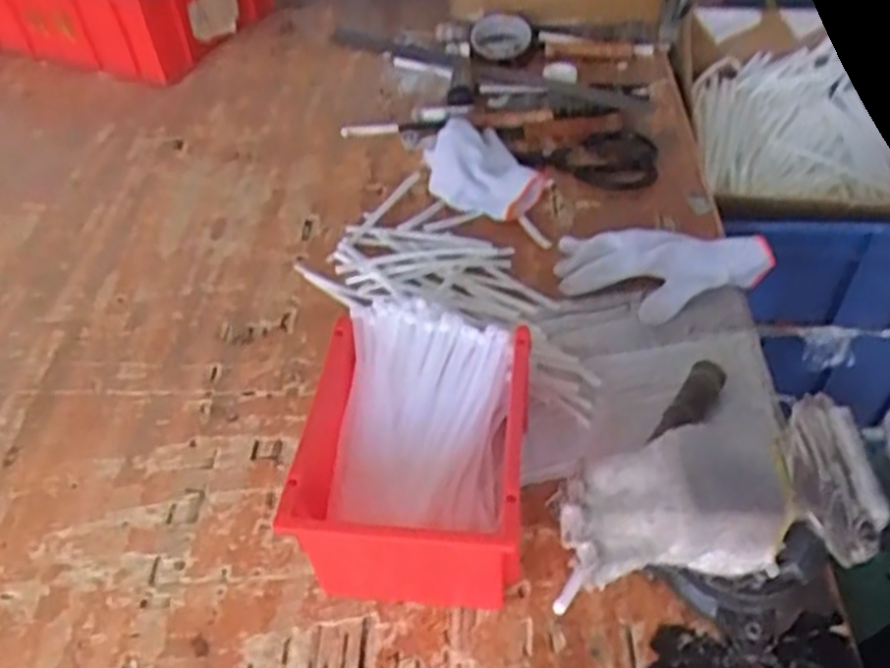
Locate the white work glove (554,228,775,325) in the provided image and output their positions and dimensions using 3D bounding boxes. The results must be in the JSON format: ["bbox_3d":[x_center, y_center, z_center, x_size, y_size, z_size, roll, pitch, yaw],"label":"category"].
[{"bbox_3d":[0.215,-0.058,0.778,0.202,0.022,0.103,6,68,14],"label":"white work glove"}]

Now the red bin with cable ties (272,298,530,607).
[{"bbox_3d":[-0.016,0.088,0.583,0.147,0.114,0.198,3,48,7],"label":"red bin with cable ties"}]

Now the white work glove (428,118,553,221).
[{"bbox_3d":[0.037,-0.202,0.921,0.118,0.038,0.158,-28,50,-19],"label":"white work glove"}]

